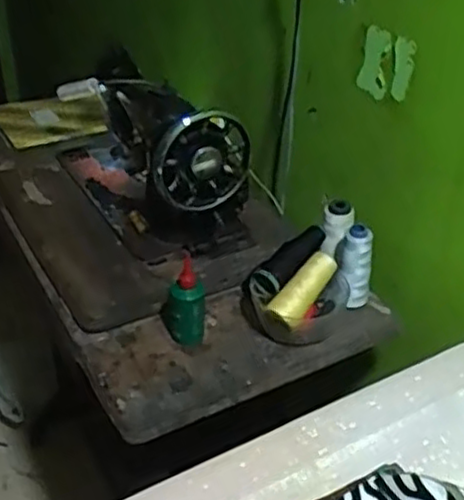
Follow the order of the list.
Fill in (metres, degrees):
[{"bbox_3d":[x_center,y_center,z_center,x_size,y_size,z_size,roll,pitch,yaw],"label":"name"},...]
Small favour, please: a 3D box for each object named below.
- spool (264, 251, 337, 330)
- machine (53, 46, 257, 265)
[{"bbox_3d":[0.092,0.050,0.888,0.040,0.037,0.116,26,61,32],"label":"spool"},{"bbox_3d":[-0.133,-0.162,1.108,0.175,0.236,0.396,-18,39,-25],"label":"machine"}]

